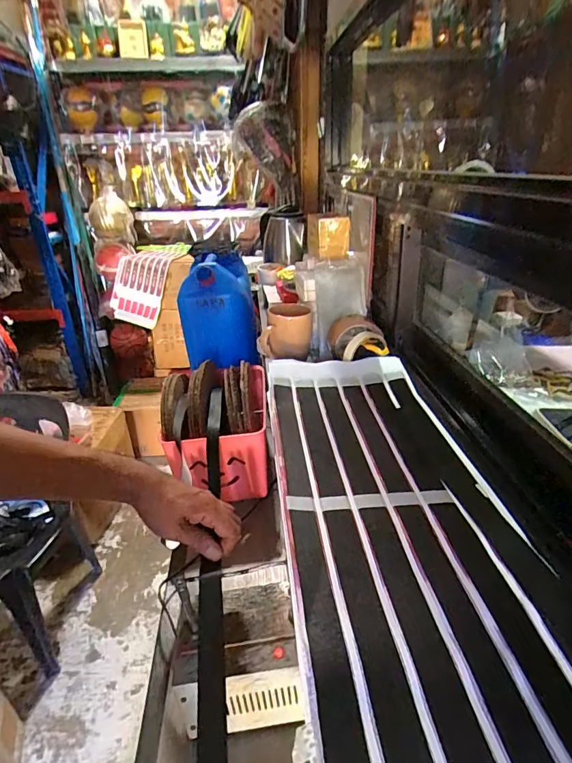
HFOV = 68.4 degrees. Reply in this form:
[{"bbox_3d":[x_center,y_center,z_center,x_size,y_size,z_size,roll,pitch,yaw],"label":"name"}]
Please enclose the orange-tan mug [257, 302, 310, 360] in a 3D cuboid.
[{"bbox_3d":[-0.006,-0.088,0.767,0.097,0.088,0.068,-6,28,-8],"label":"orange-tan mug"}]

